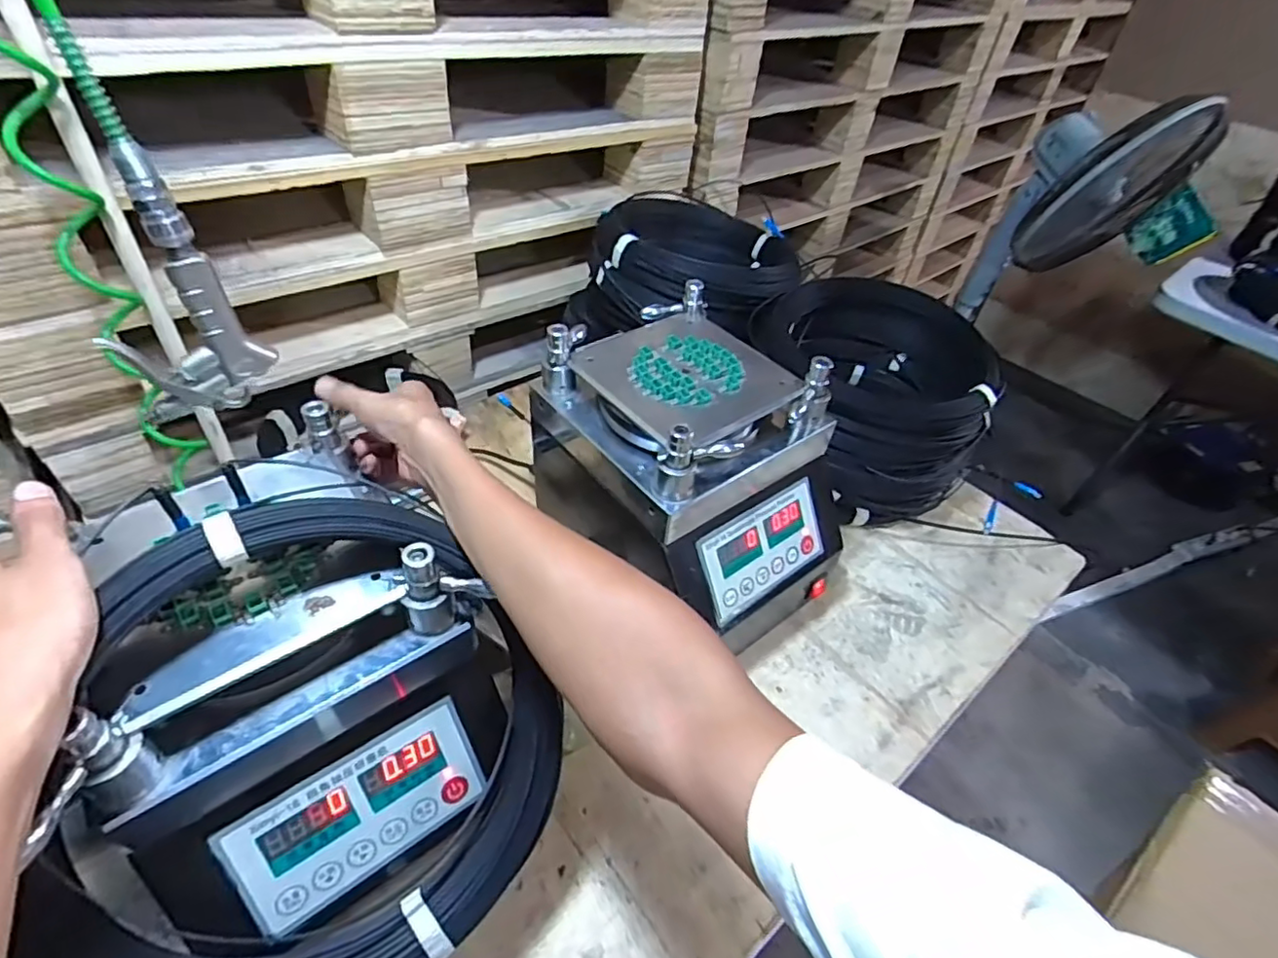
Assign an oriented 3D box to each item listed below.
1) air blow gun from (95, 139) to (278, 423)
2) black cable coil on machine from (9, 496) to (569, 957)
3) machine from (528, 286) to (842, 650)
[{"bbox_3d":[-0.306,-0.118,0.405,0.085,0.169,0.025,-30,55,-32],"label":"air blow gun"},{"bbox_3d":[-0.179,0.168,0.391,0.270,0.049,0.305,12,83,-29],"label":"black cable coil on machine"},{"bbox_3d":[0.052,0.010,0.666,0.215,0.283,0.281,-27,54,-30],"label":"machine"}]

